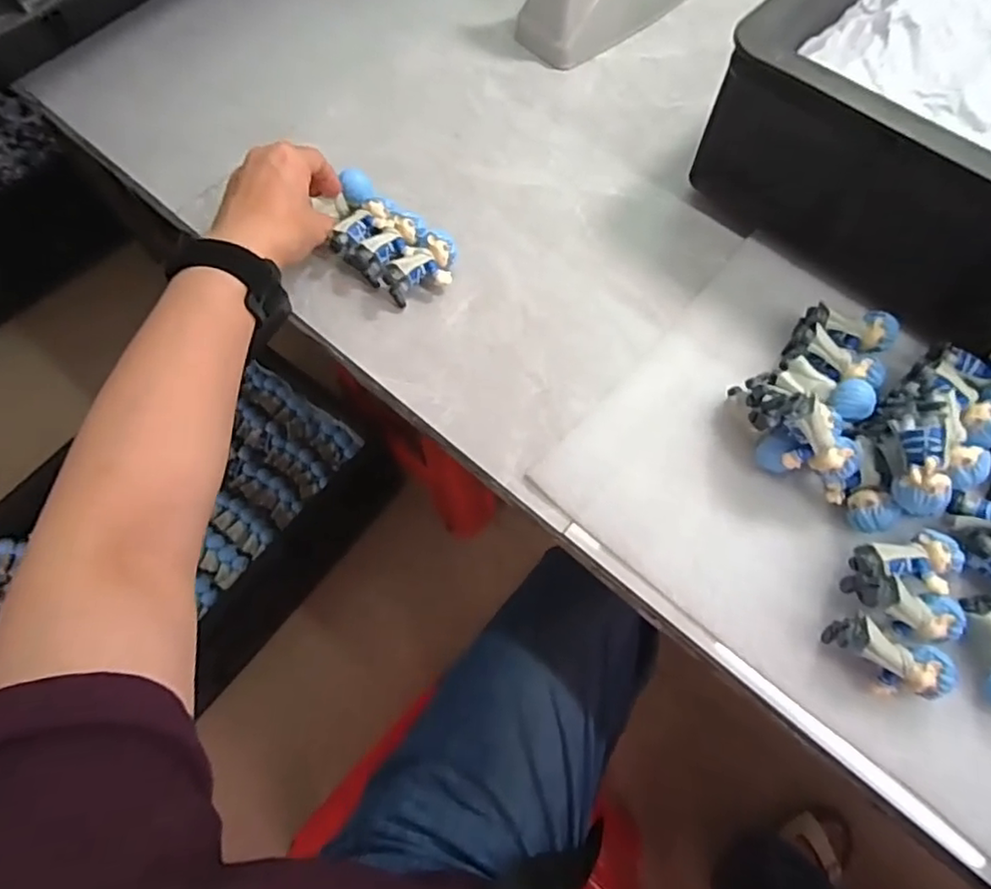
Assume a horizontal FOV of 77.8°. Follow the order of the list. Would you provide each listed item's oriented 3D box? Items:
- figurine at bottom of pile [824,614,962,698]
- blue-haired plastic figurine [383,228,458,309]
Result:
[{"bbox_3d":[0.216,0.120,0.337,0.060,0.030,0.028,23,69,10],"label":"figurine at bottom of pile"},{"bbox_3d":[-0.053,-0.131,0.452,0.060,0.031,0.034,-34,71,-13],"label":"blue-haired plastic figurine"}]

